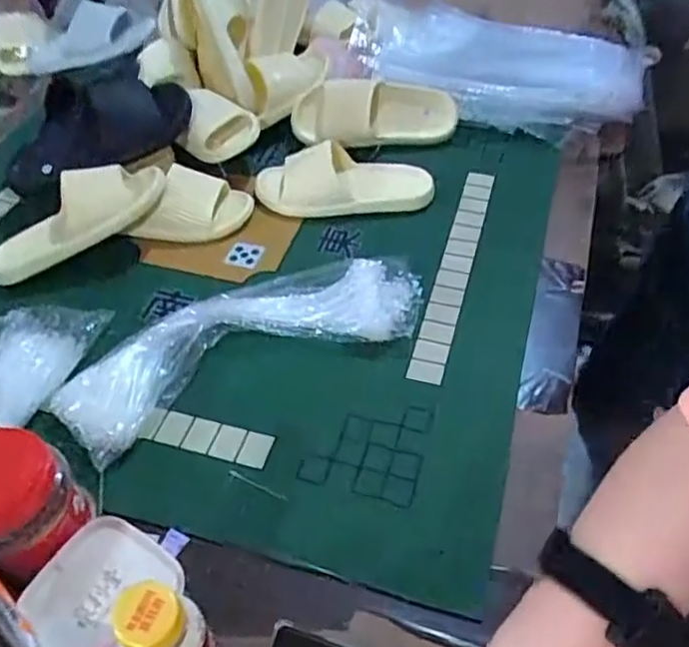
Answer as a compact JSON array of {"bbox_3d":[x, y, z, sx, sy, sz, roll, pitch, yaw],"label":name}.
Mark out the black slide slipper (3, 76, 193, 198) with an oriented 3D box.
[{"bbox_3d":[-0.367,-0.292,0.939,0.258,0.101,0.118,-21,51,-16],"label":"black slide slipper"}]

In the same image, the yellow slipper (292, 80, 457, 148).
[{"bbox_3d":[0.048,-0.336,1.025,0.252,0.095,0.075,-2,19,-3],"label":"yellow slipper"}]

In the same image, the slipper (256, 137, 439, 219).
[{"bbox_3d":[0.002,-0.204,0.926,0.250,0.069,0.107,3,49,4],"label":"slipper"}]

